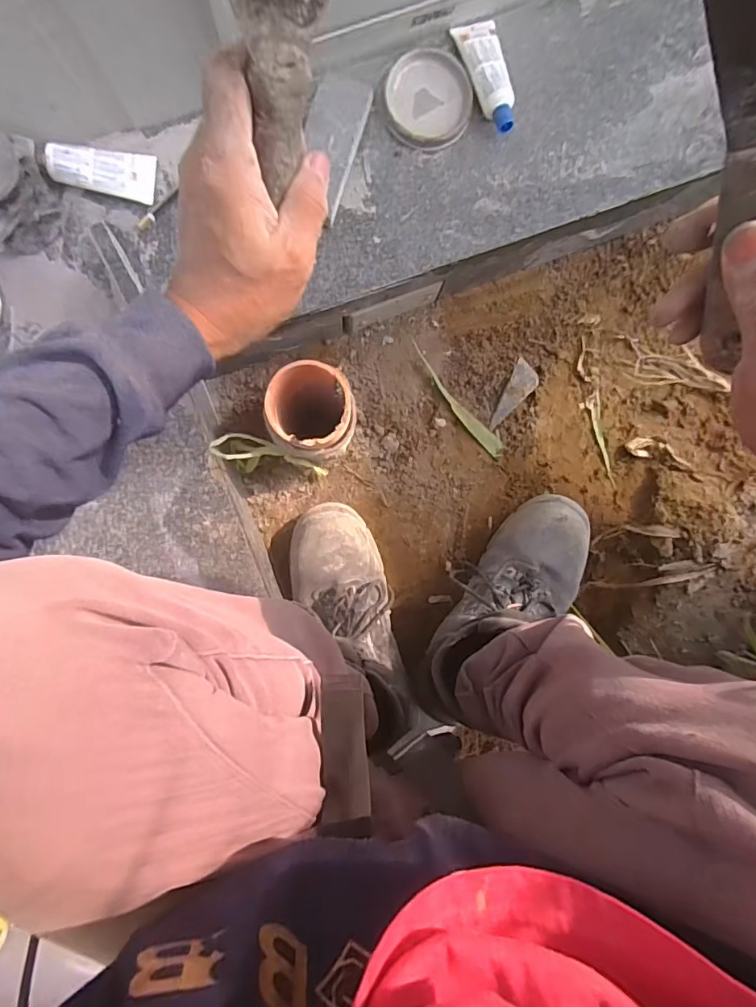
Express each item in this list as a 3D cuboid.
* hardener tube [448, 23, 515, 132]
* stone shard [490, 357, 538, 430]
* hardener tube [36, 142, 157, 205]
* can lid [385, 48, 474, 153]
[{"bbox_3d":[0.112,-0.423,0.481,0.040,0.023,0.111,-20,95,-2],"label":"hardener tube"},{"bbox_3d":[0.172,-0.131,0.608,0.032,0.007,0.091,24,92,-5],"label":"stone shard"},{"bbox_3d":[-0.261,-0.313,0.460,0.094,0.017,0.040,-2,94,-20],"label":"hardener tube"},{"bbox_3d":[0.051,-0.404,0.488,0.084,0.006,0.093,-6,94,-3],"label":"can lid"}]

